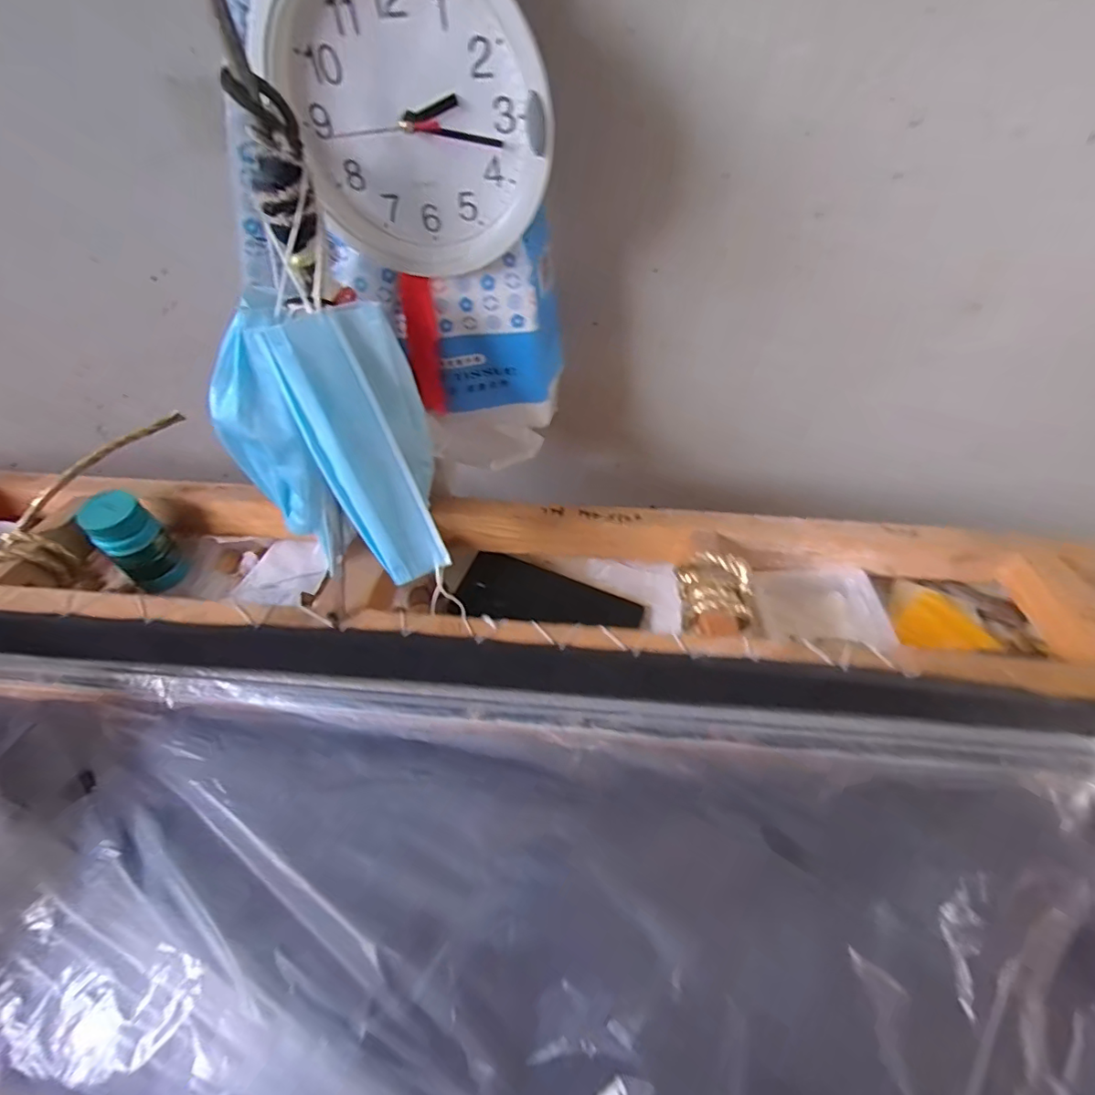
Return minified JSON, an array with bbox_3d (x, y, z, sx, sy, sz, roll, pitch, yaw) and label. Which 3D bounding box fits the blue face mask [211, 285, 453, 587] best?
[{"bbox_3d":[-0.132,-0.061,0.359,0.116,0.155,0.136,-33,60,-22],"label":"blue face mask"}]

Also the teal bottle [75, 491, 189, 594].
[{"bbox_3d":[-0.363,-0.004,0.480,0.039,0.089,0.048,32,60,22],"label":"teal bottle"}]

